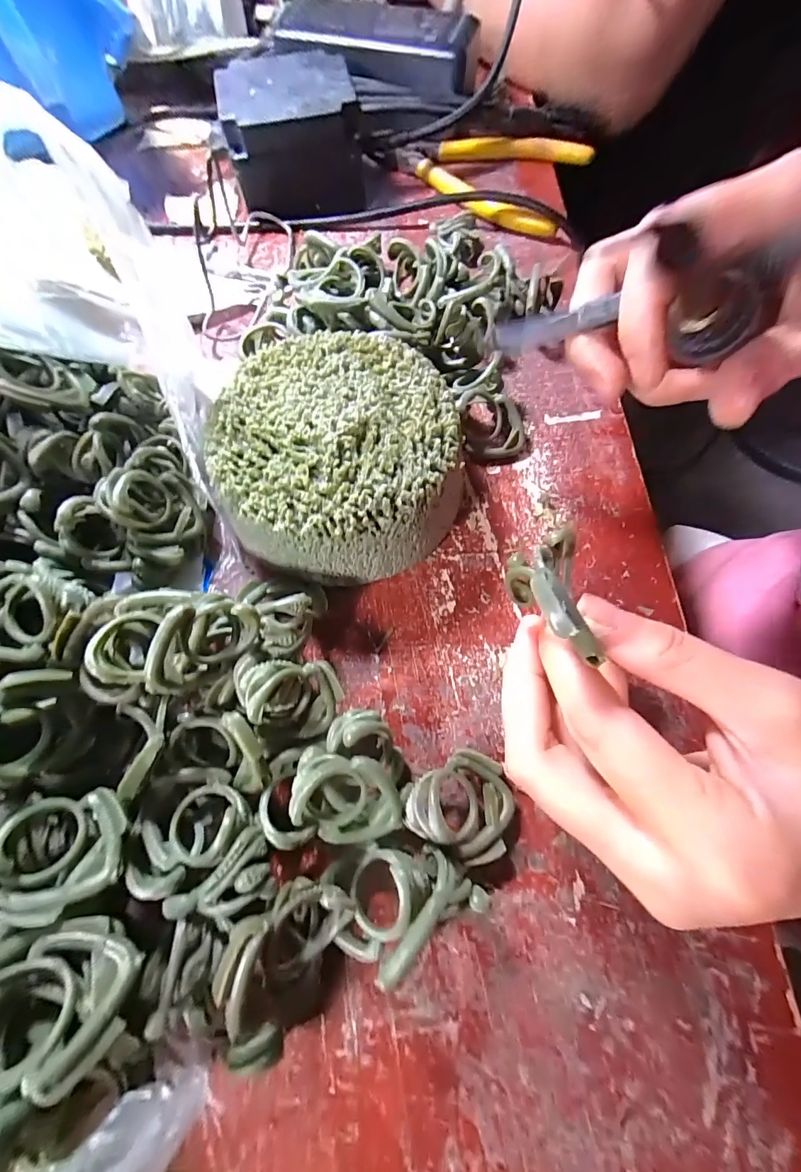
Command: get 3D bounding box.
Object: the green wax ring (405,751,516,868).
[{"bbox_3d":[0.022,0.073,0.145,0.034,0.023,0.032,0,69,1],"label":"green wax ring"}]

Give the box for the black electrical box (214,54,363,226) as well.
[{"bbox_3d":[-0.067,-0.281,0.268,0.077,0.050,0.069,-11,70,-3],"label":"black electrical box"}]

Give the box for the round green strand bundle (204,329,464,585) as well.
[{"bbox_3d":[-0.025,-0.053,0.183,0.094,0.046,0.099,0,70,0],"label":"round green strand bundle"}]

